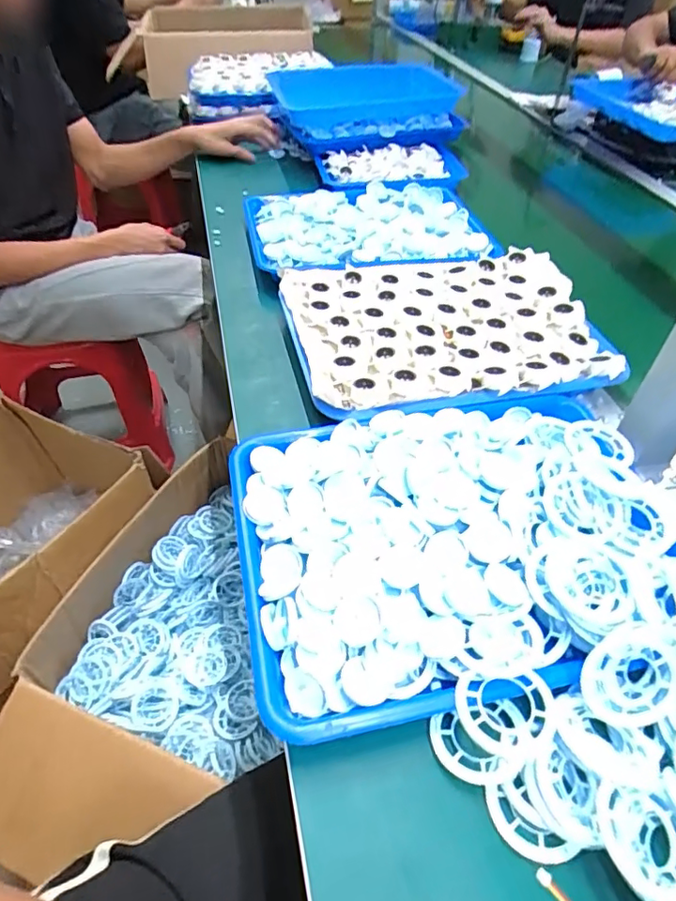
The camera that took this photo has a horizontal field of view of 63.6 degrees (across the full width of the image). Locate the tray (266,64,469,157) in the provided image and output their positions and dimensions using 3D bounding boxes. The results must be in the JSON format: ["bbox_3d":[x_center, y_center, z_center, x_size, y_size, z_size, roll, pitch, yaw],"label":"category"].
[{"bbox_3d":[0.032,-0.683,1.059,0.306,0.064,0.326,-13,49,-14],"label":"tray"}]

